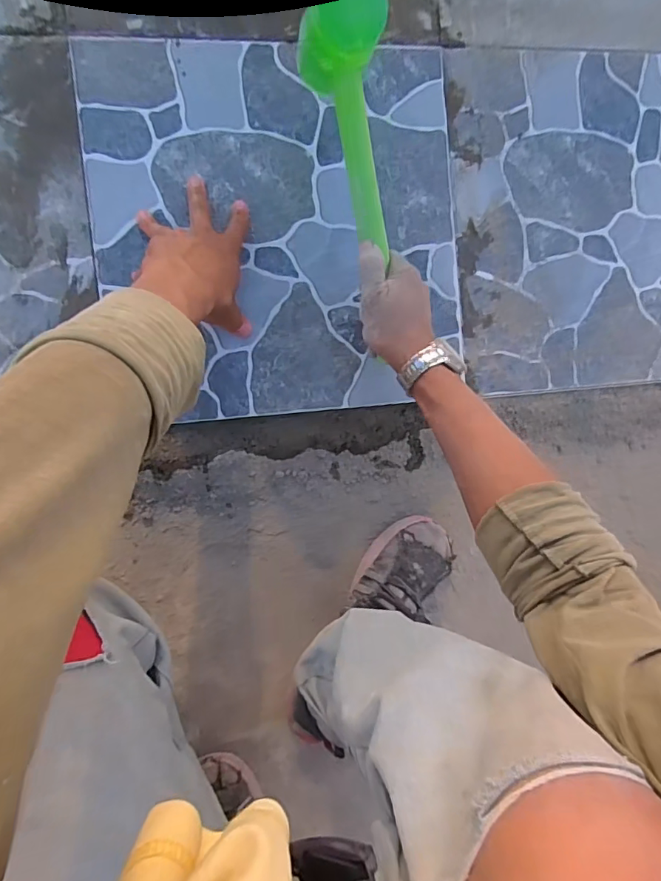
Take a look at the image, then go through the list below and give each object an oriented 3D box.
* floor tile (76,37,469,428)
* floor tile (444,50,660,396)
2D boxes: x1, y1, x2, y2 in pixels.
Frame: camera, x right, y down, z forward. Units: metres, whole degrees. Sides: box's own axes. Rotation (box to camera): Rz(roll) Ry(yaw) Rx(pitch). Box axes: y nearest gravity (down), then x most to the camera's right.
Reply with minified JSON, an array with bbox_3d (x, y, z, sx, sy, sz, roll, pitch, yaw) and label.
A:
[{"bbox_3d":[-0.050,-0.232,0.540,0.395,0.014,0.393,-6,95,-7],"label":"floor tile"},{"bbox_3d":[0.342,-0.272,0.603,0.391,0.014,0.393,-6,95,-7],"label":"floor tile"}]

